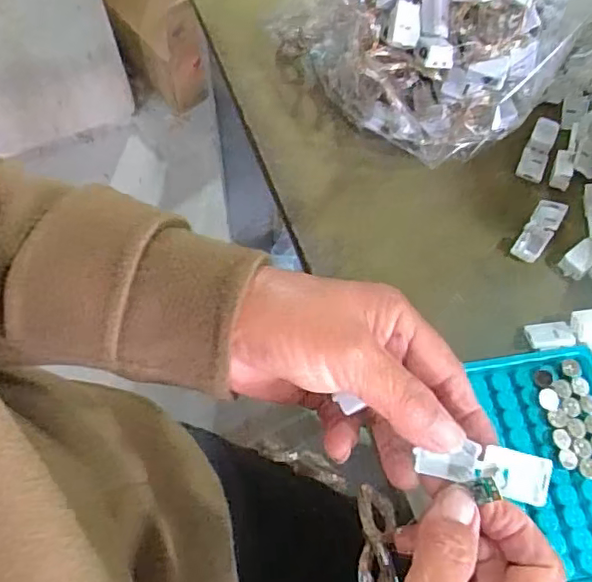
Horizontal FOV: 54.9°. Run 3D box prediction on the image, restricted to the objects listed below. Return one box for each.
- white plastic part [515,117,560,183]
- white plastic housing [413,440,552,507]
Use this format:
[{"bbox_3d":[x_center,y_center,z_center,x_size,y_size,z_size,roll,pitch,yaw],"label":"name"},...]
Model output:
[{"bbox_3d":[0.183,-0.107,0.432,0.019,0.012,0.053,24,66,10],"label":"white plastic part"},{"bbox_3d":[0.079,0.076,0.242,0.053,0.014,0.018,4,63,14],"label":"white plastic housing"}]

